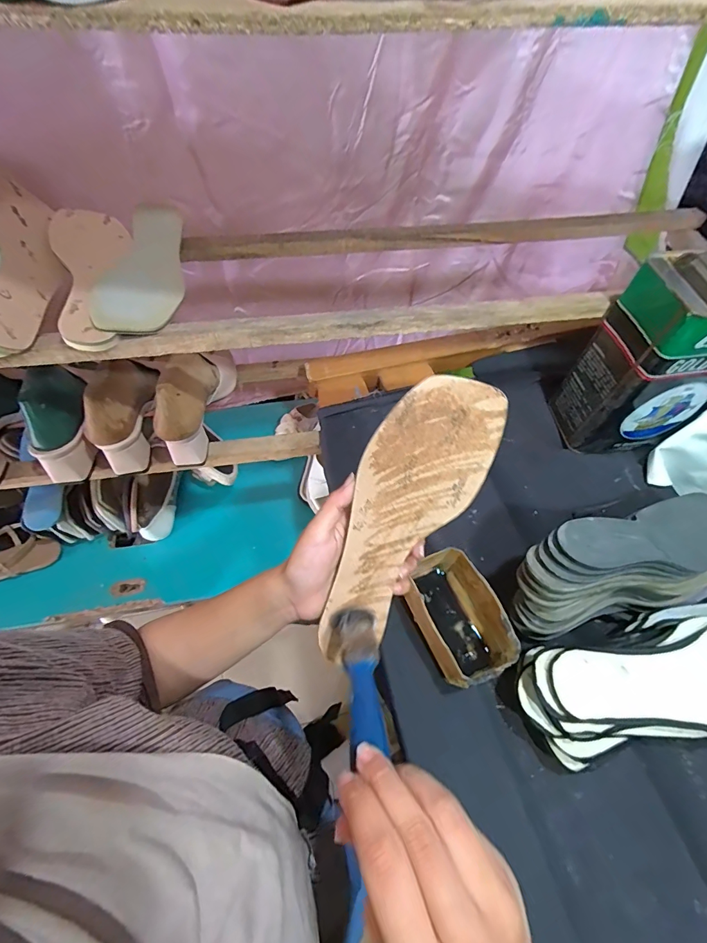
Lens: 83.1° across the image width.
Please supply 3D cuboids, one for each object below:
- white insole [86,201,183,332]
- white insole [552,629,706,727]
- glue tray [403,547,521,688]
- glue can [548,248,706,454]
[{"bbox_3d":[-0.246,-0.241,0.460,0.090,0.012,0.230,-10,60,-10],"label":"white insole"},{"bbox_3d":[0.328,0.192,0.371,0.278,0.015,0.084,-3,59,-5],"label":"white insole"},{"bbox_3d":[0.104,0.156,0.429,0.082,0.069,0.133,-19,61,-15],"label":"glue tray"},{"bbox_3d":[0.393,-0.137,0.501,0.165,0.234,0.112,-7,59,-8],"label":"glue can"}]

